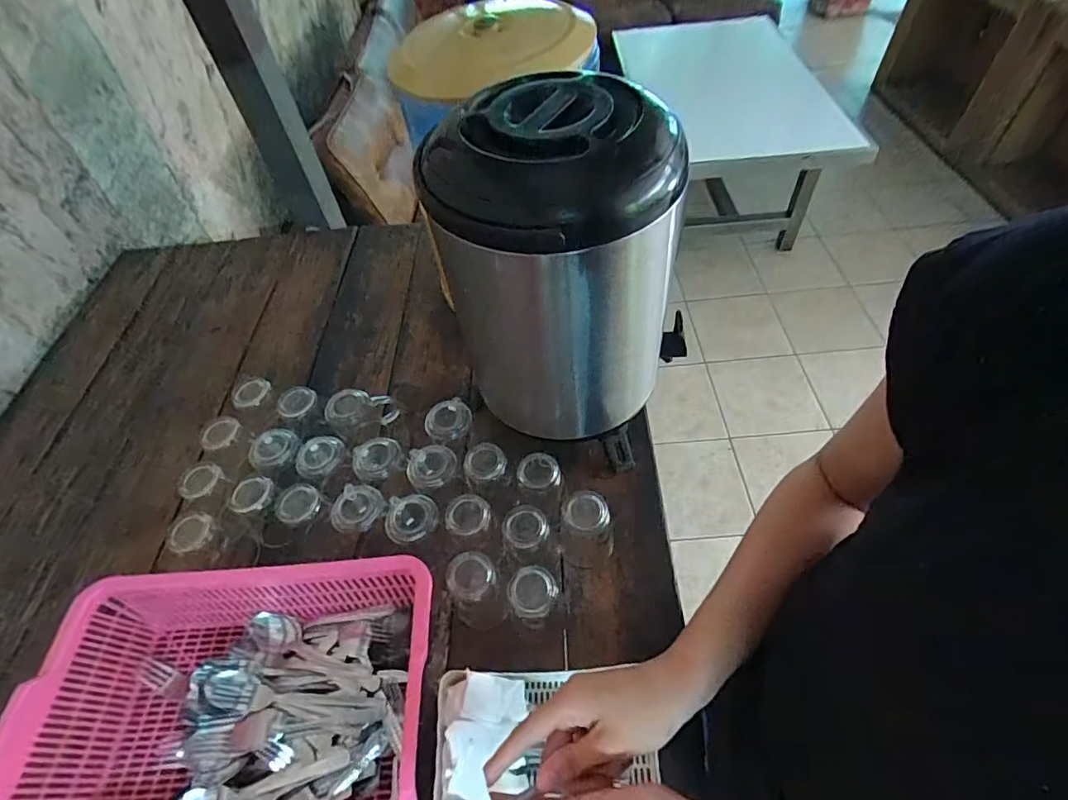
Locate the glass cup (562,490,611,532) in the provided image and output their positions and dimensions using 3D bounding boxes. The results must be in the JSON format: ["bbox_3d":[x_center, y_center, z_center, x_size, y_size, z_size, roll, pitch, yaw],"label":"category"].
[{"bbox_3d":[0.061,0.146,0.620,0.051,0.089,0.043,-3,53,4],"label":"glass cup"}]

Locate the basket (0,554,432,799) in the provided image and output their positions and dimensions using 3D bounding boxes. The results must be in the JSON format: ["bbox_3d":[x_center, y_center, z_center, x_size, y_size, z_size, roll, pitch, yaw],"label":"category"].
[{"bbox_3d":[-0.291,0.338,0.509,0.377,0.125,0.304,-5,53,2],"label":"basket"}]

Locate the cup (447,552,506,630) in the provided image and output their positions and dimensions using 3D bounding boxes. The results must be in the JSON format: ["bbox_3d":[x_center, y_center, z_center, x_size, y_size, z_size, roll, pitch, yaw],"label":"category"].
[{"bbox_3d":[-0.066,0.215,0.578,0.052,0.112,0.057,-3,53,4],"label":"cup"}]

